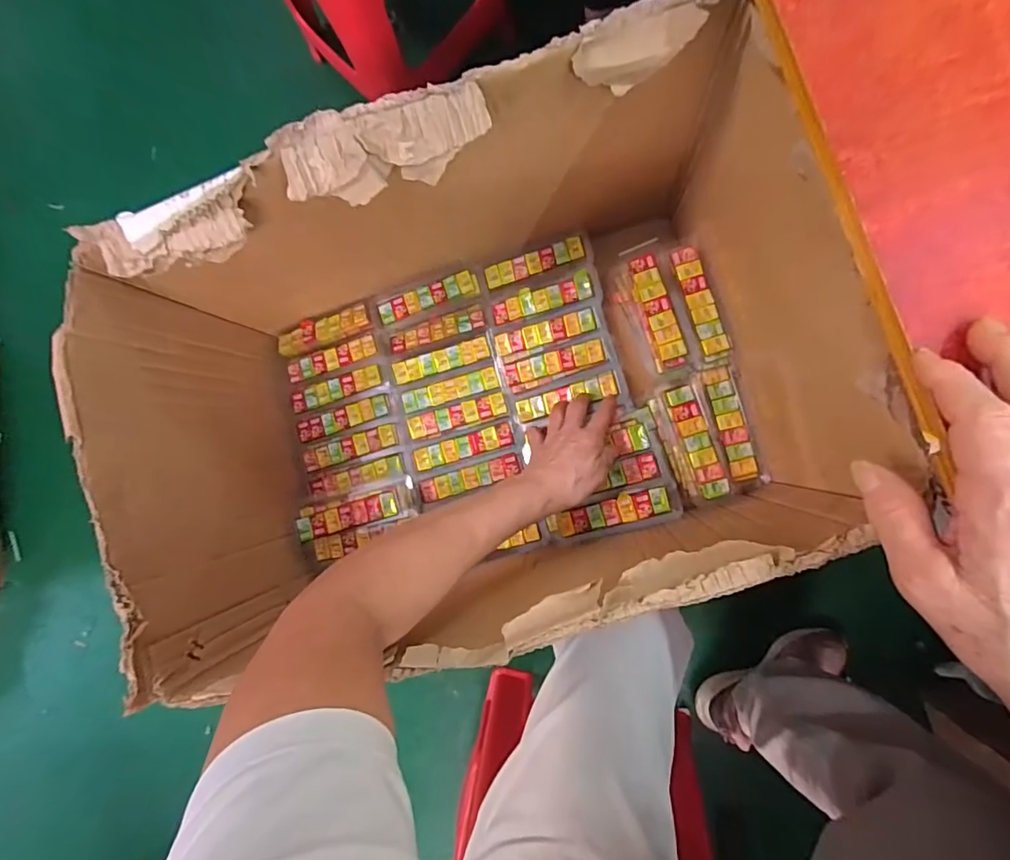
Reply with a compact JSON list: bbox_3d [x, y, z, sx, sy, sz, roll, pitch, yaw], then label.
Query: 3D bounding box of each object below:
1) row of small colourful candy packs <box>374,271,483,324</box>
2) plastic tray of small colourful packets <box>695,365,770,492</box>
[{"bbox_3d":[-0.093,-0.160,0.597,0.126,0.013,0.033,-17,85,8],"label":"row of small colourful candy packs"},{"bbox_3d":[0.244,-0.006,0.528,0.039,0.011,0.127,-16,85,9],"label":"plastic tray of small colourful packets"}]

